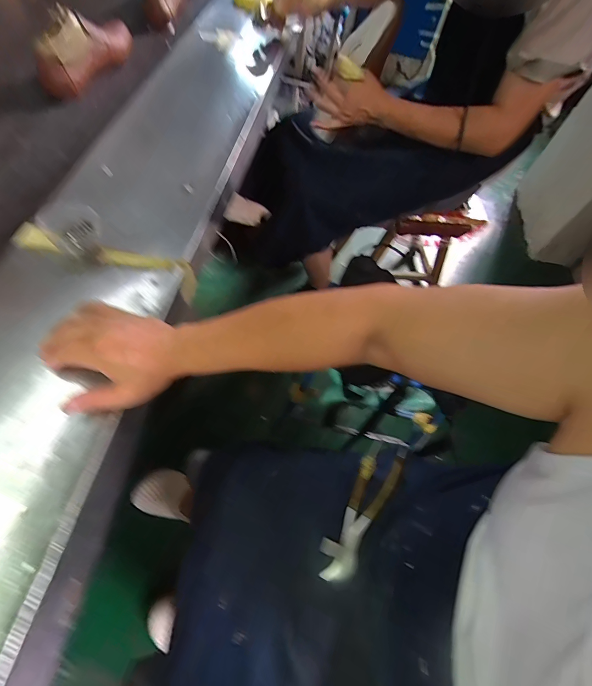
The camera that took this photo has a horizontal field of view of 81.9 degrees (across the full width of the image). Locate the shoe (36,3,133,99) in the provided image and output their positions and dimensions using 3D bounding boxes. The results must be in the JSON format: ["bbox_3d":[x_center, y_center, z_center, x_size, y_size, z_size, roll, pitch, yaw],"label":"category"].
[{"bbox_3d":[-0.415,-0.608,0.687,0.071,0.104,0.261,18,61,2],"label":"shoe"}]

